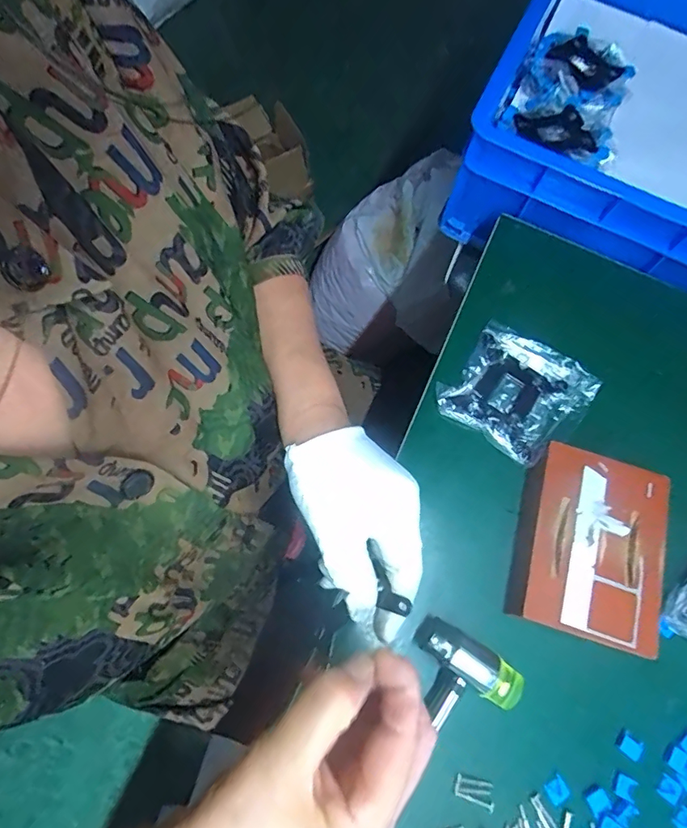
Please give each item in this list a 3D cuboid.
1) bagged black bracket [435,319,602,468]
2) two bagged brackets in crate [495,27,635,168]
[{"bbox_3d":[0.155,-0.018,0.417,0.113,0.012,0.105,35,70,6],"label":"bagged black bracket"},{"bbox_3d":[0.243,-0.342,0.516,0.114,0.039,0.193,23,69,2],"label":"two bagged brackets in crate"}]

